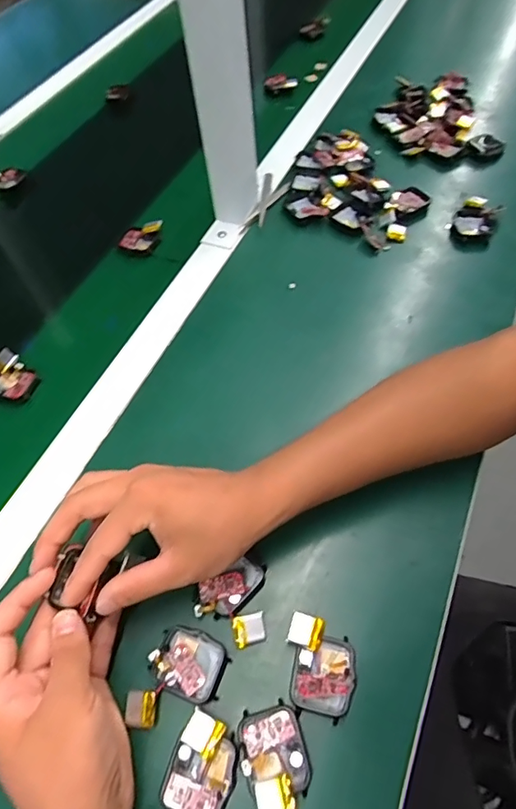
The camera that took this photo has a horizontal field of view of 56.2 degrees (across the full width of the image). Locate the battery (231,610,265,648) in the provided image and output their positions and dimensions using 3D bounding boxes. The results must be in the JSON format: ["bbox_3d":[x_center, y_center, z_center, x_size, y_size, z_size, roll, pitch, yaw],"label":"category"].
[{"bbox_3d":[-0.006,0.150,0.324,0.022,0.009,0.018,-16,58,-6],"label":"battery"}]

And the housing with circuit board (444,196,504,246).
[{"bbox_3d":[0.241,-0.205,0.542,0.048,0.015,0.073,24,63,18],"label":"housing with circuit board"}]

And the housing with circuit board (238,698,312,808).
[{"bbox_3d":[0.010,0.208,0.285,0.036,0.018,0.050,-15,58,-5],"label":"housing with circuit board"}]

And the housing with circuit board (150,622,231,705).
[{"bbox_3d":[-0.046,0.168,0.316,0.046,0.010,0.038,17,61,14],"label":"housing with circuit board"}]

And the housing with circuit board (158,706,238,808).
[{"bbox_3d":[-0.032,0.214,0.285,0.037,0.016,0.050,17,61,14],"label":"housing with circuit board"}]

